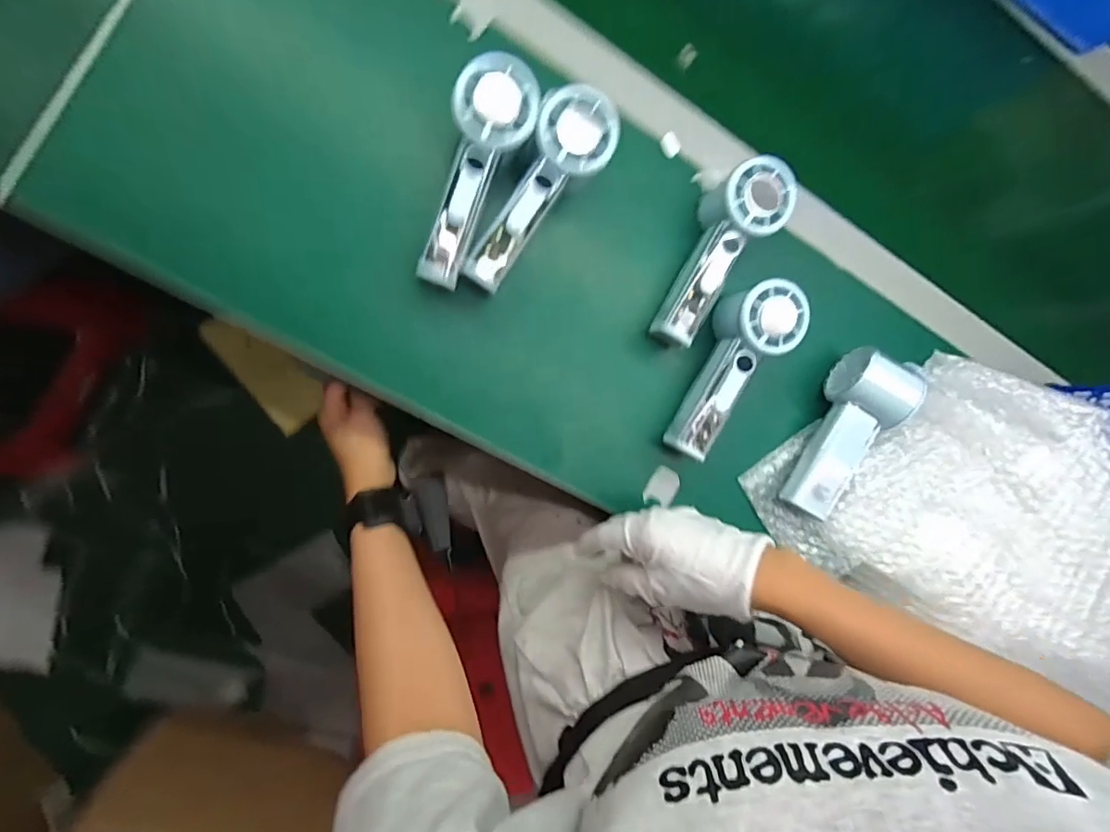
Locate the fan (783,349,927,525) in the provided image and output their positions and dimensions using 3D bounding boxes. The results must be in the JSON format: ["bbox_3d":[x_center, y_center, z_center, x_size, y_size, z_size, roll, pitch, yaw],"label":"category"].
[{"bbox_3d":[0.261,0.015,0.485,0.062,0.060,0.161,32,84,-4],"label":"fan"}]

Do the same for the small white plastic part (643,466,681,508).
[{"bbox_3d":[0.094,0.062,0.474,0.027,0.007,0.033,21,84,-5],"label":"small white plastic part"}]

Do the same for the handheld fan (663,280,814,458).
[{"bbox_3d":[0.144,-0.039,0.454,0.058,0.043,0.153,30,97,-4],"label":"handheld fan"}]

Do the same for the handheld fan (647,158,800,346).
[{"bbox_3d":[0.133,-0.131,0.451,0.056,0.049,0.158,30,97,-4],"label":"handheld fan"}]

